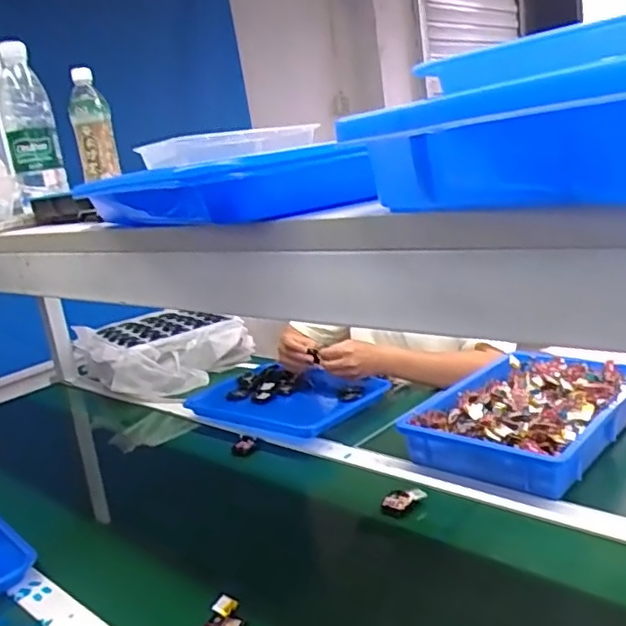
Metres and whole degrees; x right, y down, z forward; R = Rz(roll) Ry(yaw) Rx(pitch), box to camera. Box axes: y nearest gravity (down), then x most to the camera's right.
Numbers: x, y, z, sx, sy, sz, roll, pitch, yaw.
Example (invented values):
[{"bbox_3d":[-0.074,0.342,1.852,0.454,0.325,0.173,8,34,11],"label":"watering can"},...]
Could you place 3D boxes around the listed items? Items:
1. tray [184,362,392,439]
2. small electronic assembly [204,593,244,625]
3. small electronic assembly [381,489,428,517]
[{"bbox_3d":[-0.056,0.155,1.191,0.345,0.044,0.247,6,20,45],"label":"tray"},{"bbox_3d":[-0.091,0.313,0.642,0.032,0.018,0.057,-4,15,17],"label":"small electronic assembly"},{"bbox_3d":[0.114,0.243,0.813,0.057,0.020,0.035,-19,18,-37],"label":"small electronic assembly"}]

